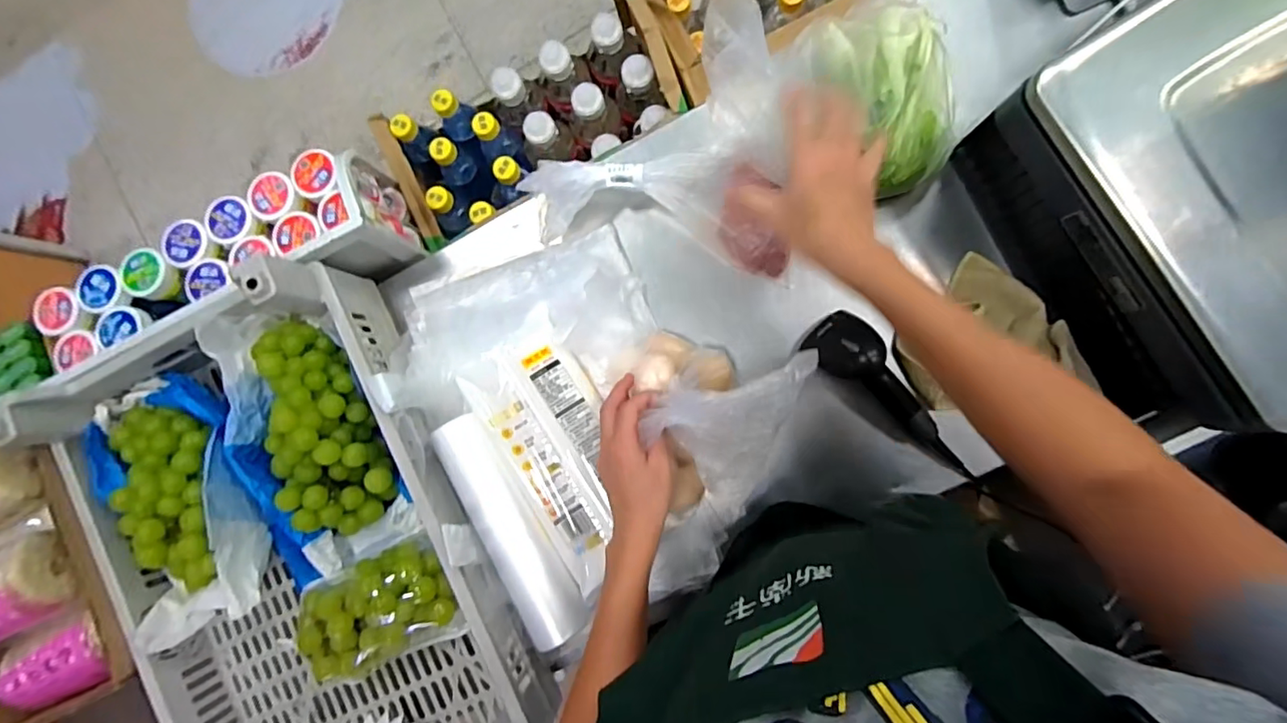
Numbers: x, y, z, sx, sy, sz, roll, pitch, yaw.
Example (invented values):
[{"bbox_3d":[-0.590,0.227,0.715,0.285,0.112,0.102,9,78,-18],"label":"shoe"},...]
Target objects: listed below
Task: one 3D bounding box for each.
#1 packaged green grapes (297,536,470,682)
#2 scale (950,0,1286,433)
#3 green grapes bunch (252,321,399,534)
[{"bbox_3d":[-0.272,0.264,0.584,0.178,0.057,0.116,-22,87,6],"label":"packaged green grapes"},{"bbox_3d":[0.490,-0.152,0.481,0.299,0.178,0.306,-30,86,6],"label":"scale"},{"bbox_3d":[-0.347,0.072,0.590,0.111,0.075,0.230,-11,88,7],"label":"green grapes bunch"}]

